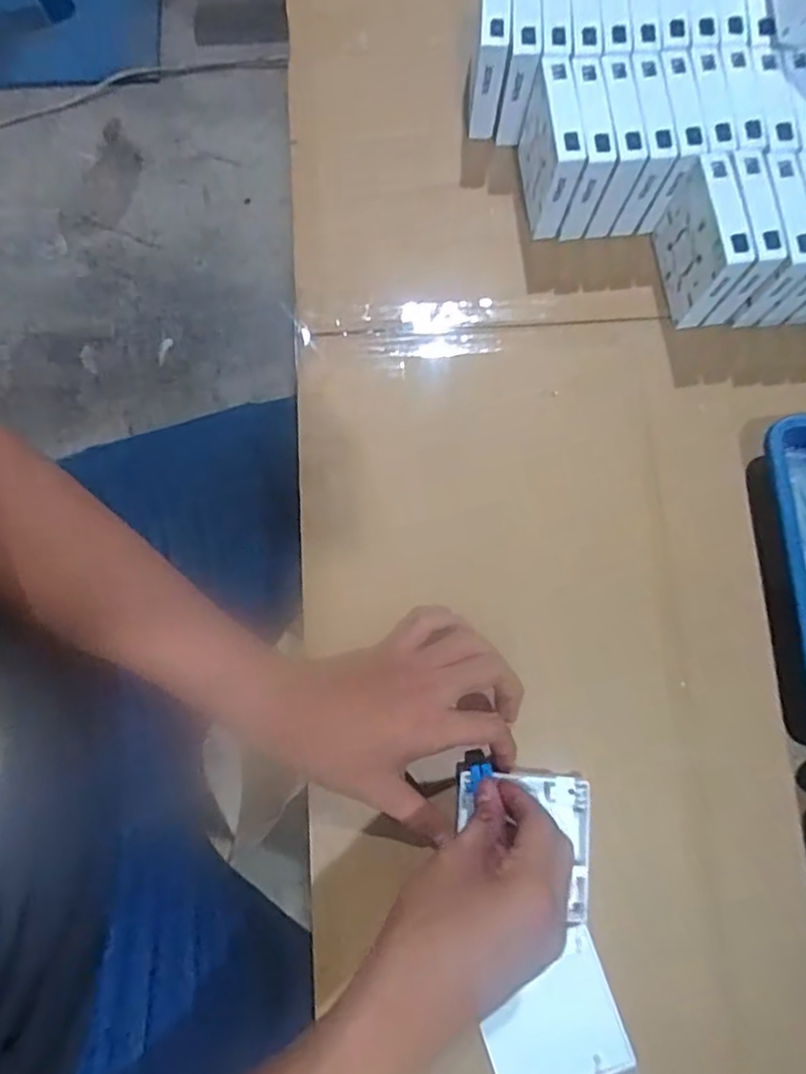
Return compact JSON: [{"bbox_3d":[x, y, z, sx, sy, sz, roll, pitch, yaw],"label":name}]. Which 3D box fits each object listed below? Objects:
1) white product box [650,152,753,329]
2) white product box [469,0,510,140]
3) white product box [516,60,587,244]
[{"bbox_3d":[0.221,-0.215,0.477,0.024,0.087,0.086,-9,78,-2],"label":"white product box"},{"bbox_3d":[0.068,-0.384,0.509,0.022,0.090,0.084,3,78,1],"label":"white product box"},{"bbox_3d":[0.111,-0.294,0.493,0.024,0.089,0.089,-4,78,-1],"label":"white product box"}]

